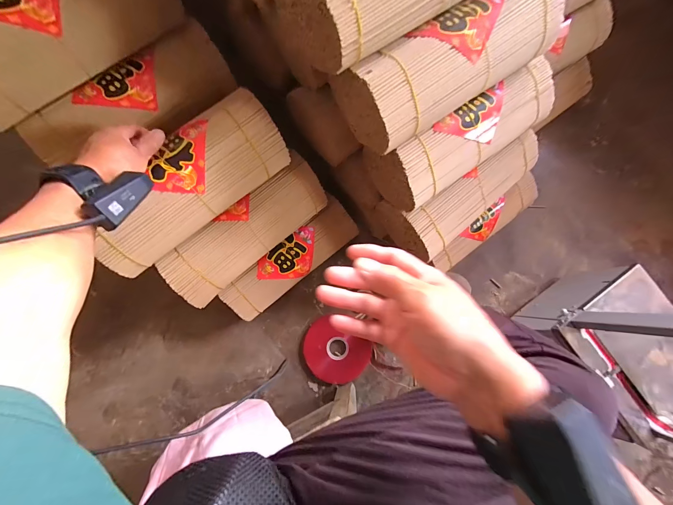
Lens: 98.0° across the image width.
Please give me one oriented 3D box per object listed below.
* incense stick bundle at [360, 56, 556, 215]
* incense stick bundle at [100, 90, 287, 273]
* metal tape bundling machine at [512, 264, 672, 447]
[{"bbox_3d":[0.228,-0.213,0.515,0.332,0.100,0.132,-33,85,-6],"label":"incense stick bundle"},{"bbox_3d":[-0.221,-0.099,0.460,0.120,0.092,0.315,42,86,4],"label":"incense stick bundle"},{"bbox_3d":[0.591,0.198,0.554,0.234,0.339,0.271,-32,84,-6],"label":"metal tape bundling machine"}]

